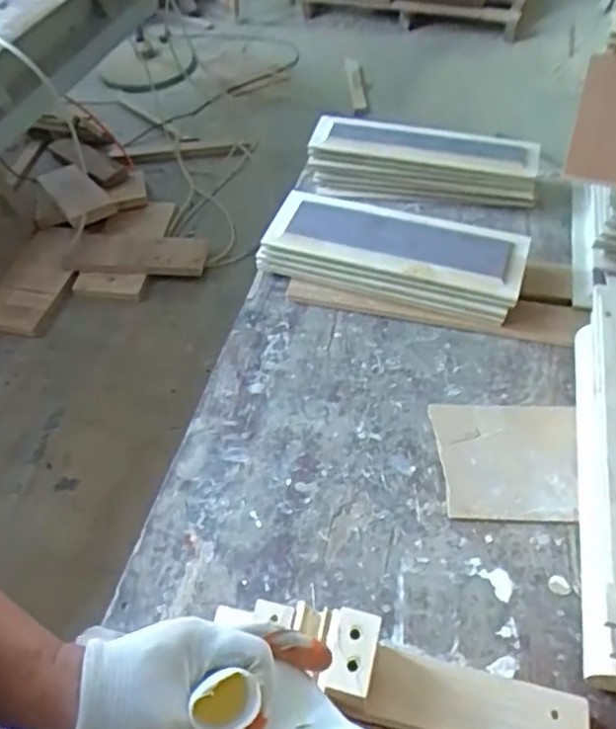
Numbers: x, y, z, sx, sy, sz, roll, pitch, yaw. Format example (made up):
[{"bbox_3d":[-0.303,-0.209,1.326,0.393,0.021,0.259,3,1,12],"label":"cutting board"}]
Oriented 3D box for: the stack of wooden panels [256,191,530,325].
[{"bbox_3d":[0.120,-0.158,0.941,0.364,0.083,0.162,11,52,11],"label":"stack of wooden panels"}]

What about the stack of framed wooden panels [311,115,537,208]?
[{"bbox_3d":[0.181,-0.318,1.025,0.352,0.102,0.082,6,52,8],"label":"stack of framed wooden panels"}]

